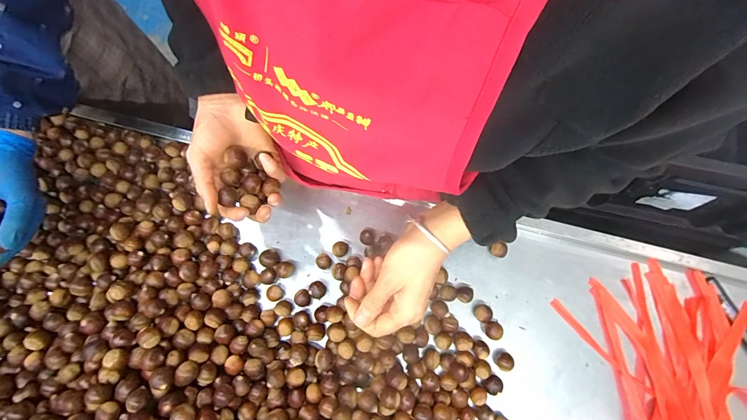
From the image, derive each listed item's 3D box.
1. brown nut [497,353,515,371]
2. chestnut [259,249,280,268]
[{"bbox_3d":[0.169,0.194,0.452,0.015,0.017,0.022,29,78,6],"label":"brown nut"},{"bbox_3d":[-0.140,0.066,0.481,0.023,0.018,0.025,0,76,-1],"label":"chestnut"}]

